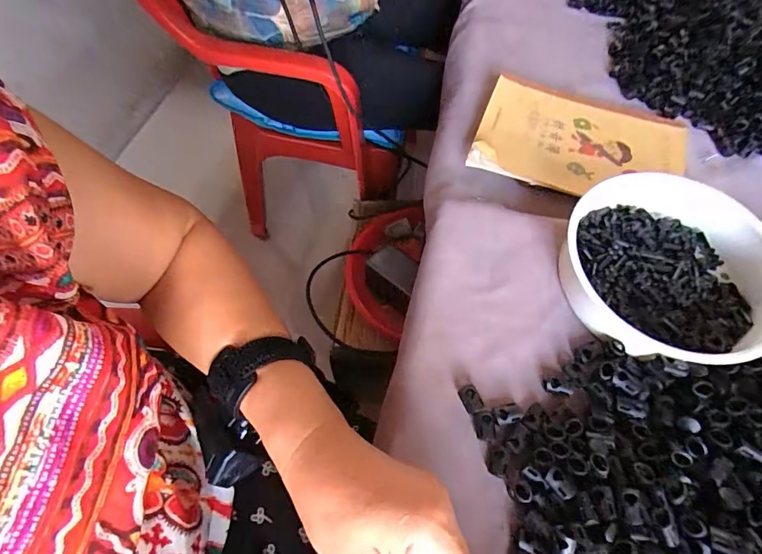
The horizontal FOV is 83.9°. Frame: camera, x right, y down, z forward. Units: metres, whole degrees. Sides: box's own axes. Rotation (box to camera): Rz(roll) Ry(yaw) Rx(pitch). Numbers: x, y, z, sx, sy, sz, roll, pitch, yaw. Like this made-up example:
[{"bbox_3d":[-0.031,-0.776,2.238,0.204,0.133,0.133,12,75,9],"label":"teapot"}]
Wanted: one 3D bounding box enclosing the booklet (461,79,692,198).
[{"bbox_3d":[0.210,-0.138,0.444,0.215,0.009,0.132,17,66,3],"label":"booklet"}]

